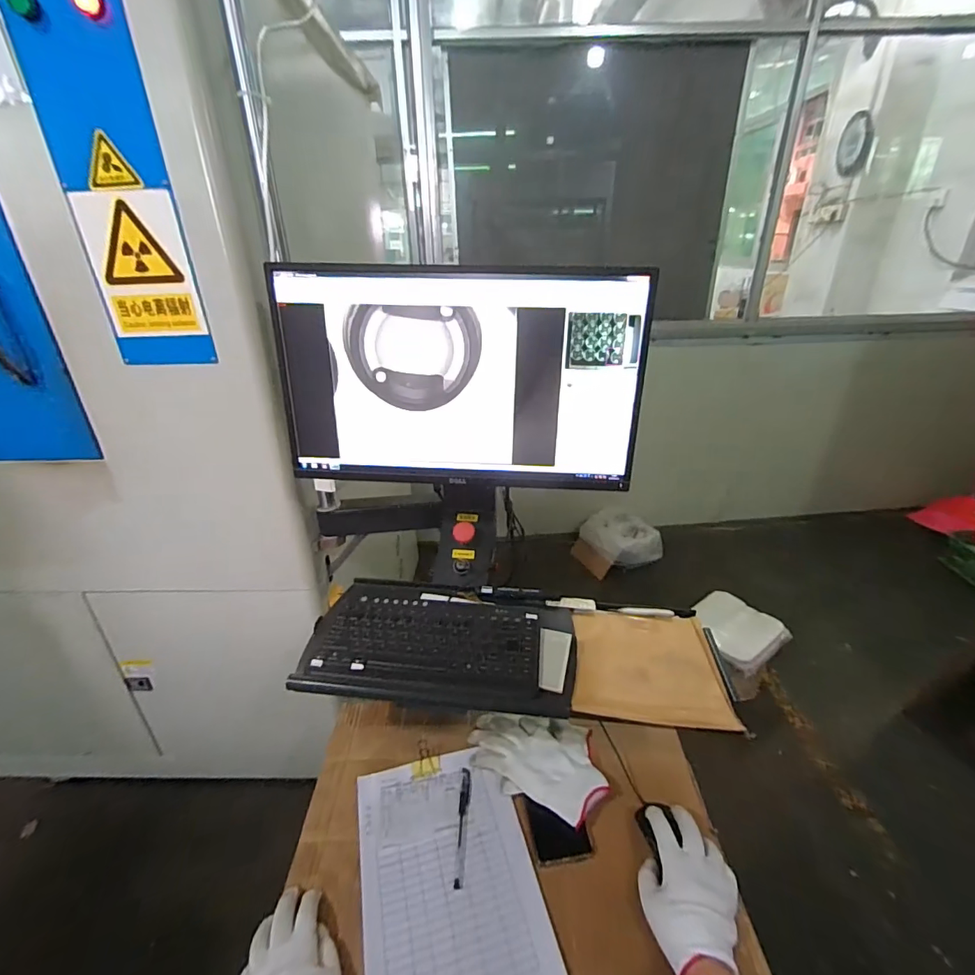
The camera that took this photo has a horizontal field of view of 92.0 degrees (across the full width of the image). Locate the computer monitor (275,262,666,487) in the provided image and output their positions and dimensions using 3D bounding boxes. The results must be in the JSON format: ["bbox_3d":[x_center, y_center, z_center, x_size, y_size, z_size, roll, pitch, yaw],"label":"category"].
[{"bbox_3d":[-0.044,-0.161,0.731,0.548,0.315,0.075,1,27,4],"label":"computer monitor"}]

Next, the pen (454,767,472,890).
[{"bbox_3d":[-0.034,0.460,0.646,0.015,0.009,0.144,1,27,4],"label":"pen"}]

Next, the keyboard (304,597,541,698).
[{"bbox_3d":[-0.081,0.223,0.693,0.309,0.033,0.154,3,27,7],"label":"keyboard"}]

